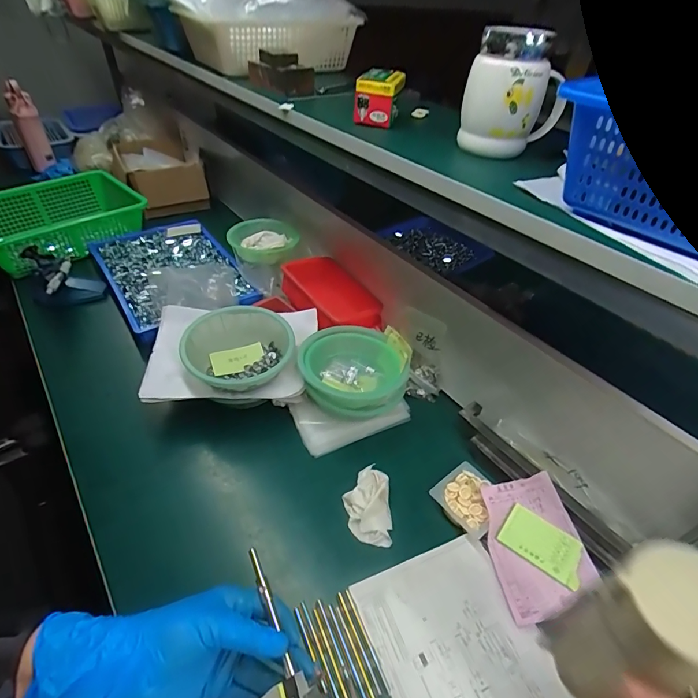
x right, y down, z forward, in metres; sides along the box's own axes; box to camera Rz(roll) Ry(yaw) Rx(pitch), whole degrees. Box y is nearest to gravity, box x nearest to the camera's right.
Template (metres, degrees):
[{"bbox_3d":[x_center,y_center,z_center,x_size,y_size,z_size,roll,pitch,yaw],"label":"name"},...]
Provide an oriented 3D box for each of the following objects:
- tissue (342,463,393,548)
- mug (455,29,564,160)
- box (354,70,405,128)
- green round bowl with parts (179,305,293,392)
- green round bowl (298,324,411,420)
[{"bbox_3d":[0.028,0.233,0.614,0.068,0.022,0.116,-1,43,-2],"label":"tissue"},{"bbox_3d":[0.196,-0.300,0.475,0.108,0.117,0.083,-29,52,-31],"label":"mug"},{"bbox_3d":[0.043,-0.347,0.559,0.055,0.056,0.075,16,44,11],"label":"box"},{"bbox_3d":[-0.191,0.002,0.725,0.178,0.074,0.170,3,43,-2],"label":"green round bowl with parts"},{"bbox_3d":[0.006,0.038,0.721,0.179,0.071,0.168,-8,44,-13],"label":"green round bowl"}]

